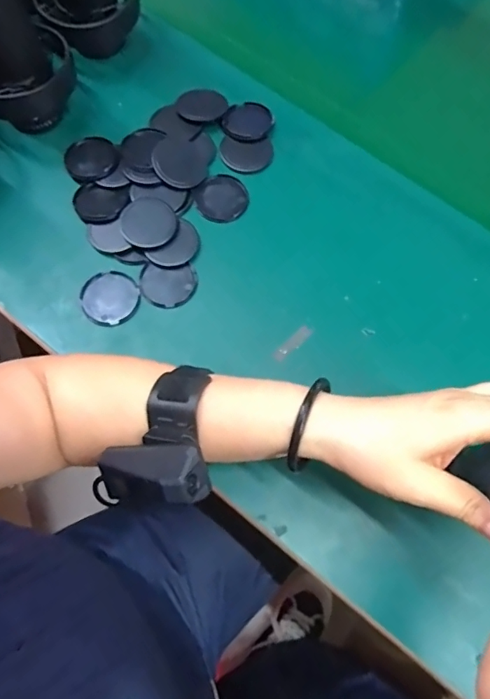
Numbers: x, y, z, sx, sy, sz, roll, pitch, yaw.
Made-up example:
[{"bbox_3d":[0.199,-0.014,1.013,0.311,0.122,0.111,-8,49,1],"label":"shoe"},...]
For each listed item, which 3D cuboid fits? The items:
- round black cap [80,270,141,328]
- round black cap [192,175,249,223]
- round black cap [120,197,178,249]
[{"bbox_3d":[-0.116,-0.044,0.429,0.048,0.005,0.048,1,71,-2],"label":"round black cap"},{"bbox_3d":[-0.022,-0.143,0.467,0.049,0.005,0.048,1,71,-2],"label":"round black cap"},{"bbox_3d":[-0.086,-0.113,0.443,0.048,0.005,0.050,1,71,-2],"label":"round black cap"}]

